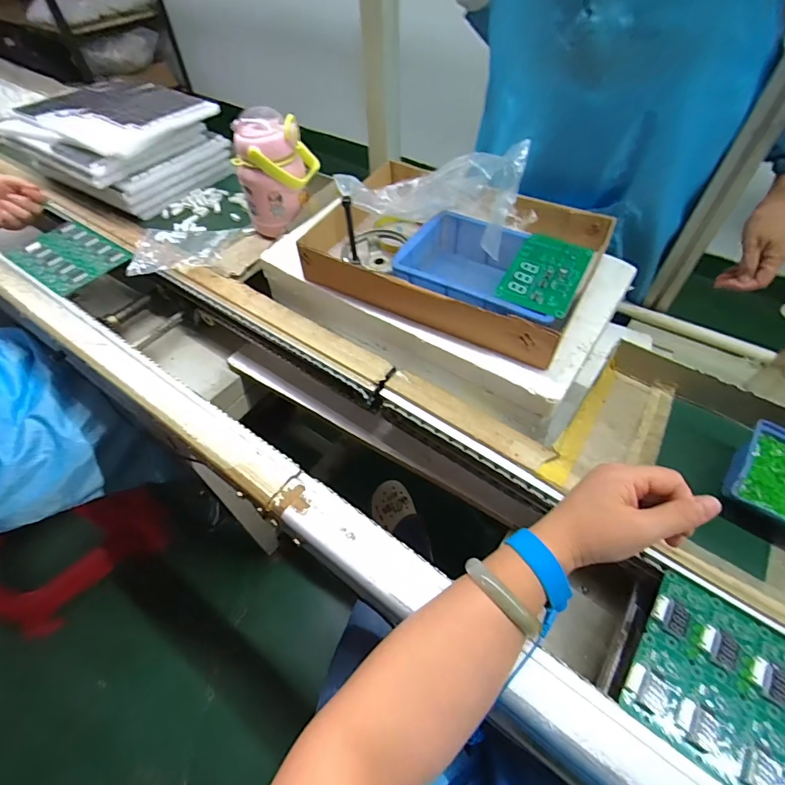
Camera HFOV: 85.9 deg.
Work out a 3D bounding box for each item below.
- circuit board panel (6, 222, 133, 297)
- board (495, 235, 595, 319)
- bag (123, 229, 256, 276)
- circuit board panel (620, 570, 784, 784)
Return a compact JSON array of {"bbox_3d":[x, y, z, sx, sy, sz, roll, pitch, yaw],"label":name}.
[{"bbox_3d":[-0.540,-0.227,0.698,0.182,0.010,0.119,29,59,20],"label":"circuit board panel"},{"bbox_3d":[0.171,-0.135,0.473,0.077,0.005,0.127,23,58,20],"label":"board"},{"bbox_3d":[-0.331,-0.238,0.678,0.172,0.023,0.107,0,53,1],"label":"bag"},{"bbox_3d":[0.283,0.239,0.313,0.179,0.011,0.125,31,59,22],"label":"circuit board panel"}]

